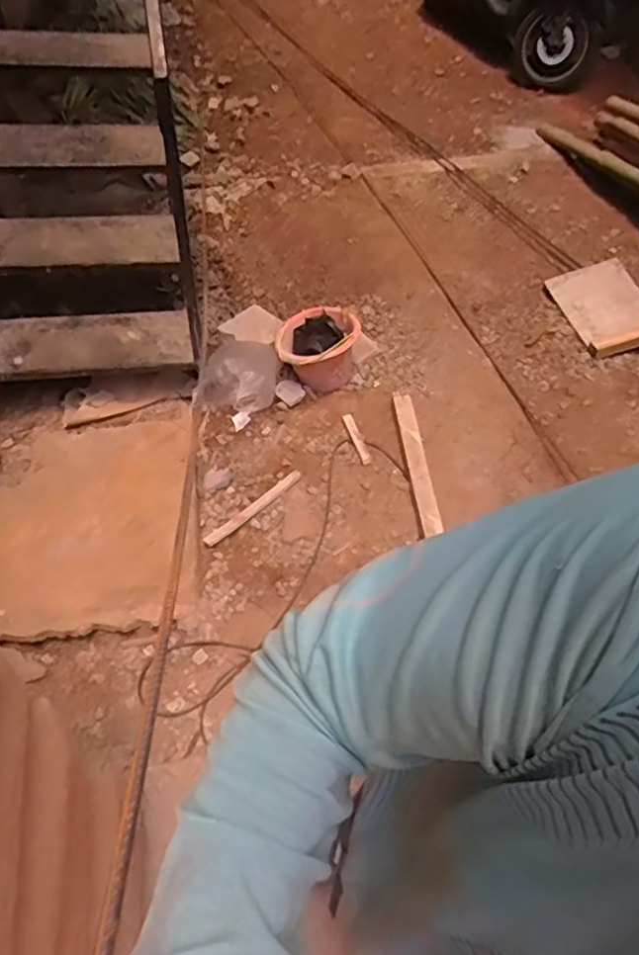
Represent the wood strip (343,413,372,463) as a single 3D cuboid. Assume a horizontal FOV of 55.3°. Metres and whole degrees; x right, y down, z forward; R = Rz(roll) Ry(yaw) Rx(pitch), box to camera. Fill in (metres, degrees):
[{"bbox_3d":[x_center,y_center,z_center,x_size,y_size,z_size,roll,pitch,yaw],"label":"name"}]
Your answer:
[{"bbox_3d":[0.114,-0.122,1.869,0.030,0.012,0.200,-21,64,-1],"label":"wood strip"}]

